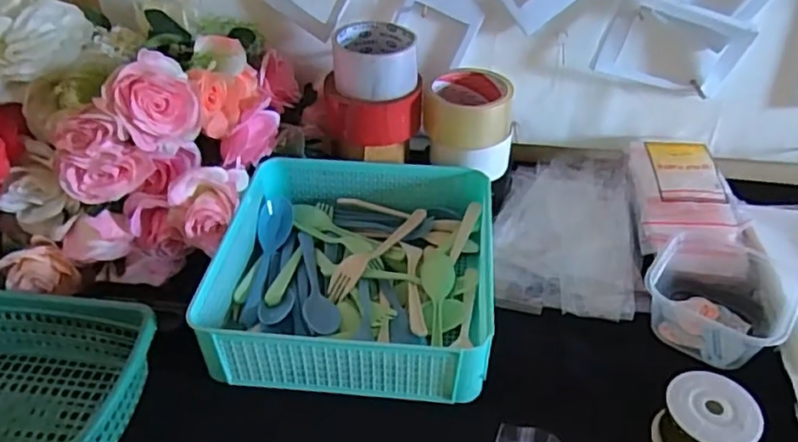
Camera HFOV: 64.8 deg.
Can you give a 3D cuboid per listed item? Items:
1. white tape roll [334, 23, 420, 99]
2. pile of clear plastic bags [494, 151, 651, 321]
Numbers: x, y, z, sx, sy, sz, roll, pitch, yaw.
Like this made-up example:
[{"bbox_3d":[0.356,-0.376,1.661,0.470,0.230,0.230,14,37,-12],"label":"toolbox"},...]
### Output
[{"bbox_3d":[-0.025,-0.167,0.657,0.086,0.048,0.092,-4,38,-5],"label":"white tape roll"},{"bbox_3d":[0.186,0.001,0.697,0.146,0.022,0.264,6,38,7],"label":"pile of clear plastic bags"}]

